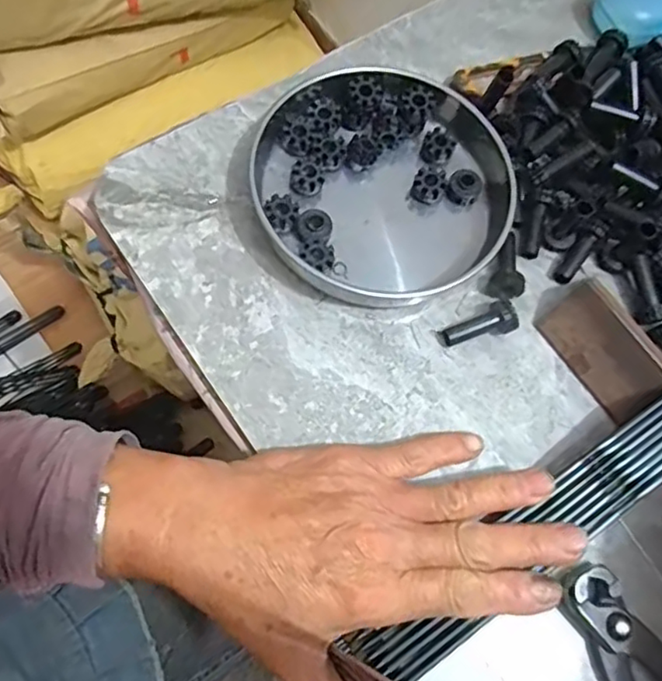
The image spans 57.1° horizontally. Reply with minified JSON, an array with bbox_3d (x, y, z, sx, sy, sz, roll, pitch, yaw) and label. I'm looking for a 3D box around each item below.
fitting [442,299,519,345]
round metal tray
[{"bbox_3d":[0.079,-0.006,0.320,0.038,0.013,0.017,-25,75,-13],"label":"fitting"},{"bbox_3d":[0.033,-0.091,0.341,0.149,0.026,0.134,-22,74,-12],"label":"round metal tray"}]

